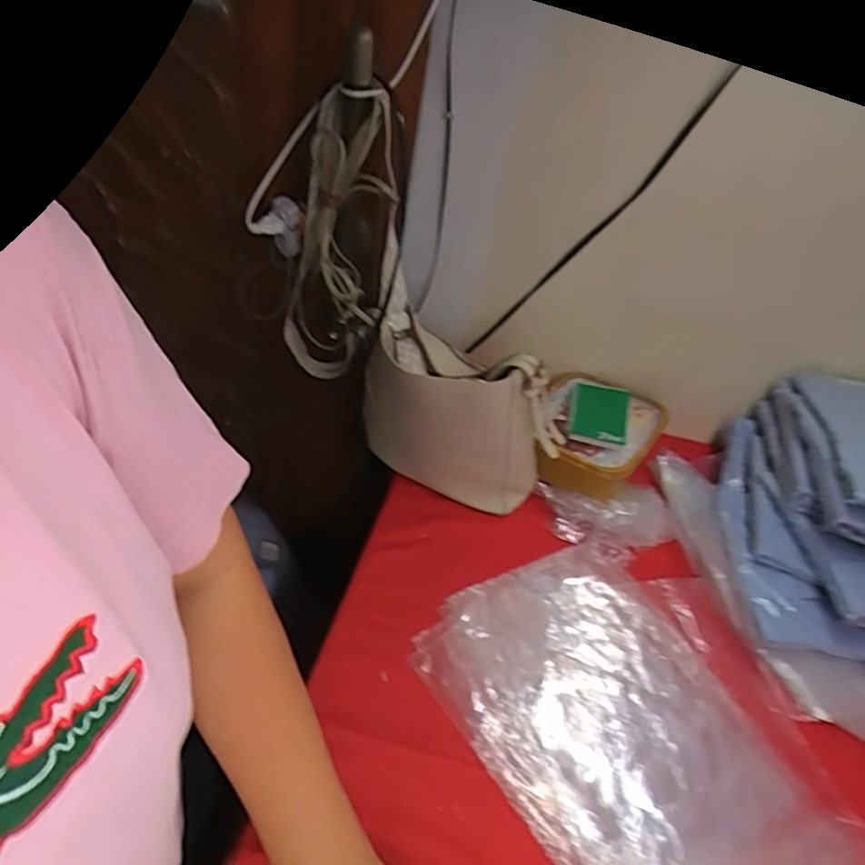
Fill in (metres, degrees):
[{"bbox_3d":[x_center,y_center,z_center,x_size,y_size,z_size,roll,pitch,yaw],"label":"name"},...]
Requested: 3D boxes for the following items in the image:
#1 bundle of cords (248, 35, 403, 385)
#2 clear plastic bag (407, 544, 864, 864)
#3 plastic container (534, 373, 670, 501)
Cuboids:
[{"bbox_3d":[-0.123,-0.221,0.694,0.165,0.369,0.116,16,42,2],"label":"bundle of cords"},{"bbox_3d":[0.203,0.279,0.585,0.323,0.037,0.377,-16,46,-25],"label":"clear plastic bag"},{"bbox_3d":[0.224,0.004,0.825,0.170,0.076,0.224,26,44,13],"label":"plastic container"}]

